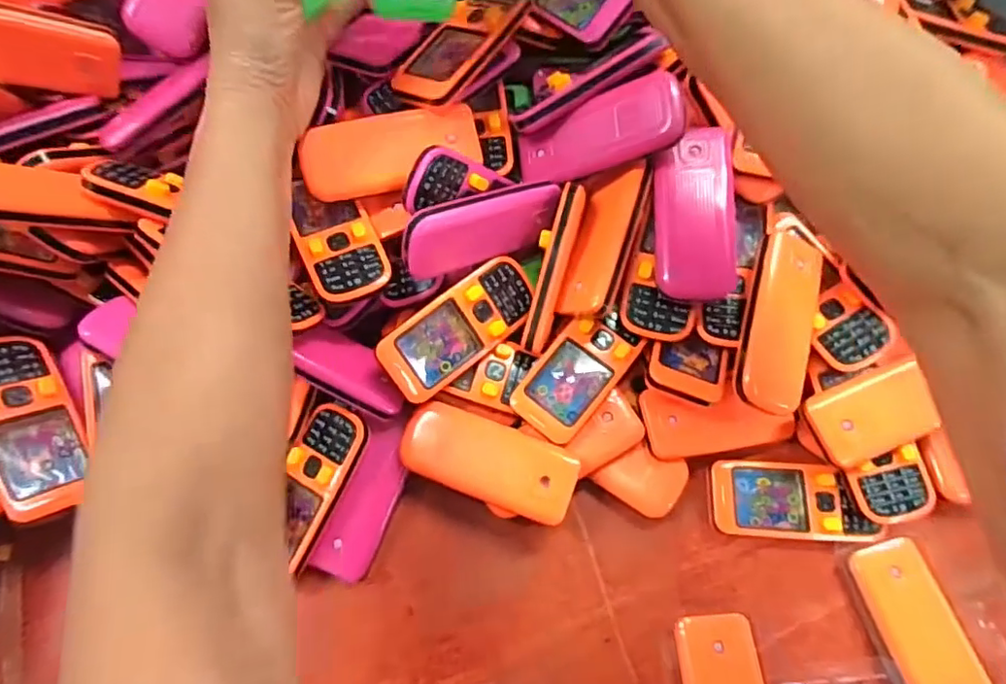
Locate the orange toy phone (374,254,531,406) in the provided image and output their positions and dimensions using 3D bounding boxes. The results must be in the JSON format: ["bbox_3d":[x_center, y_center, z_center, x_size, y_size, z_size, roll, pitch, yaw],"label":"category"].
[{"bbox_3d":[-0.025,-0.010,0.347,0.104,0.016,0.047,-41,115,-19],"label":"orange toy phone"}]

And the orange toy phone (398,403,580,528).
[{"bbox_3d":[-0.009,0.068,0.334,0.103,0.011,0.045,23,72,6],"label":"orange toy phone"}]

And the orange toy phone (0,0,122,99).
[{"bbox_3d":[-0.276,-0.167,0.319,0.103,0.014,0.043,-9,110,-42],"label":"orange toy phone"}]

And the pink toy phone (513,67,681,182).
[{"bbox_3d":[0.056,-0.123,0.343,0.103,0.012,0.042,-12,93,29],"label":"pink toy phone"}]

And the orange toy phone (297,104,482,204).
[{"bbox_3d":[-0.066,-0.112,0.340,0.103,0.012,0.043,-13,114,-11],"label":"orange toy phone"}]

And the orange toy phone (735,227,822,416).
[{"bbox_3d":[0.160,-0.012,0.332,0.043,0.012,0.103,14,83,-14],"label":"orange toy phone"}]

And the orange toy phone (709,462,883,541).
[{"bbox_3d":[0.178,0.097,0.351,0.095,0.017,0.044,4,71,-1],"label":"orange toy phone"}]

